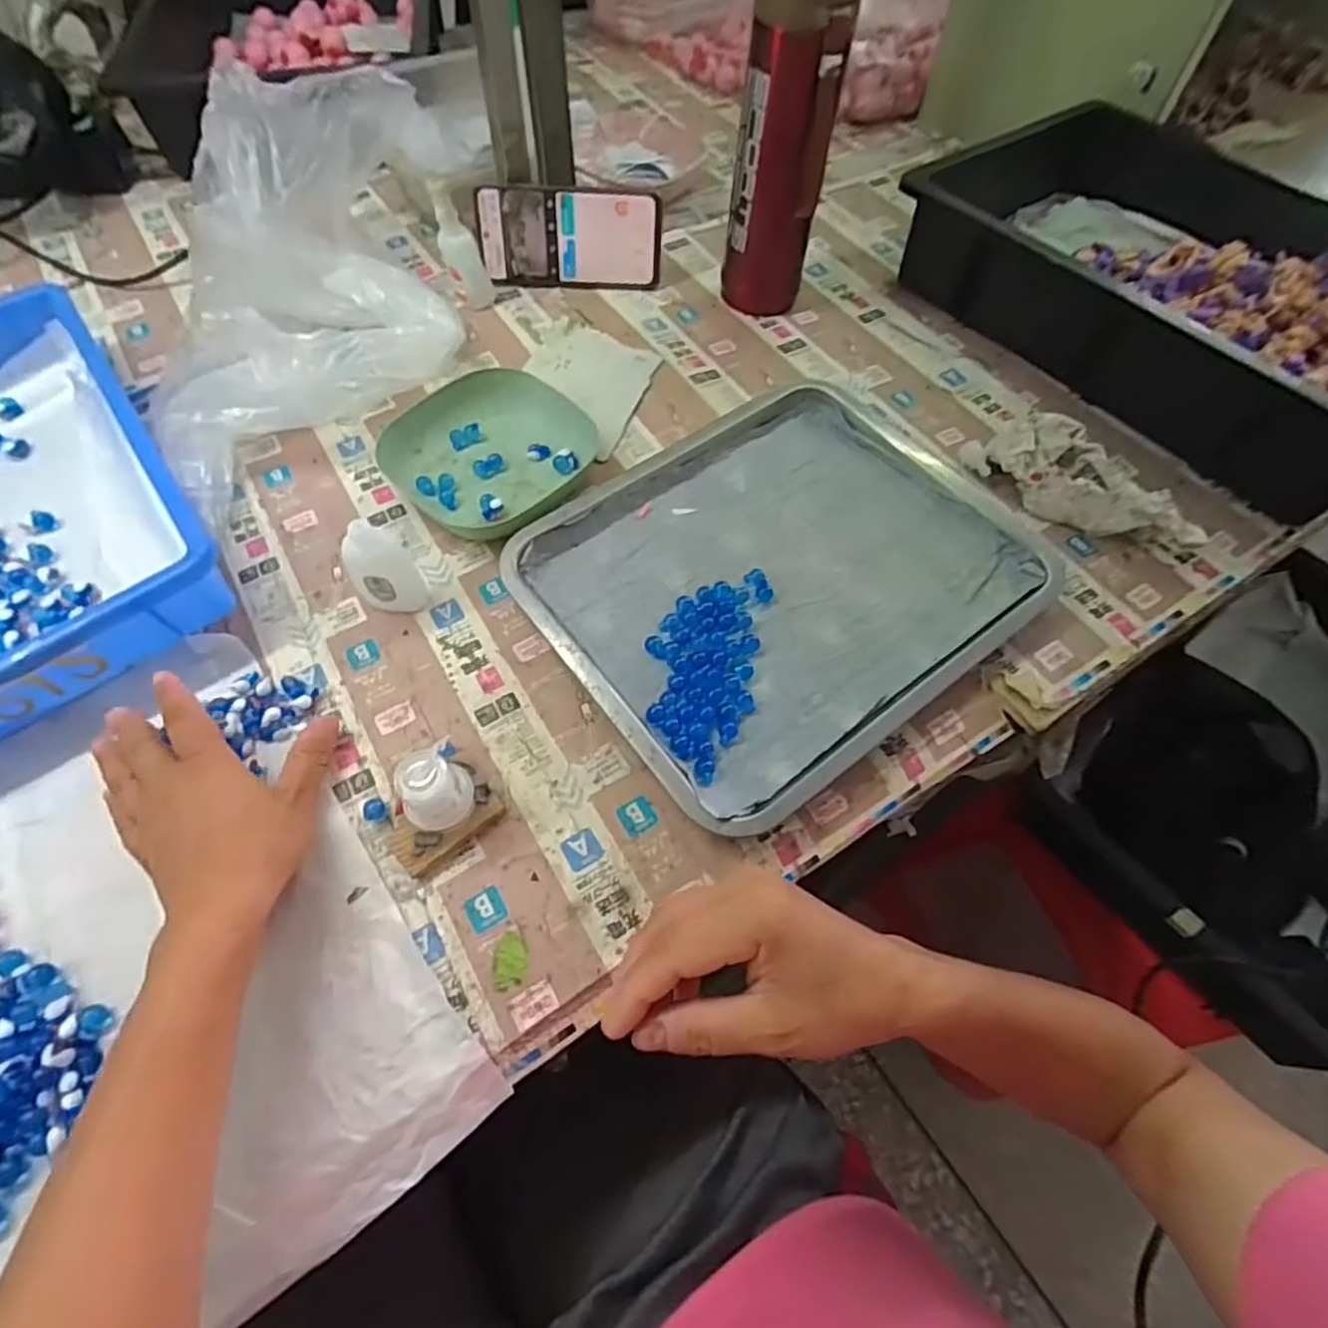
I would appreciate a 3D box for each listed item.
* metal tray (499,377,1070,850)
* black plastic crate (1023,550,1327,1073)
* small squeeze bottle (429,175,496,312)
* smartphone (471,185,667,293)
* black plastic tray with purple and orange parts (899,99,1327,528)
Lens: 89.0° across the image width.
[{"bbox_3d":[0.088,-0.070,0.472,0.333,0.027,0.262,-34,69,-20],"label":"metal tray"},{"bbox_3d":[0.565,0.120,0.603,0.416,0.136,0.312,-32,68,-20],"label":"black plastic crate"},{"bbox_3d":[-0.177,-0.367,0.594,0.036,0.098,0.028,-9,62,-9],"label":"small squeeze bottle"},{"bbox_3d":[-0.085,-0.388,0.619,0.162,0.076,0.008,-1,38,-4],"label":"smartphone"},{"bbox_3d":[0.467,-0.332,0.596,0.332,0.101,0.435,-28,67,-18],"label":"black plastic tray with purple and orange parts"}]

